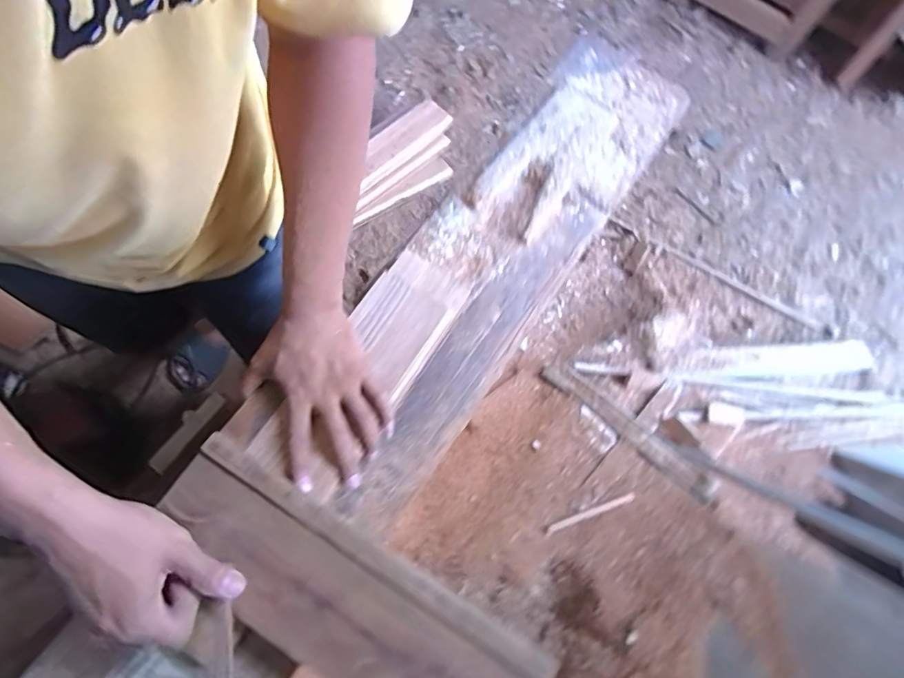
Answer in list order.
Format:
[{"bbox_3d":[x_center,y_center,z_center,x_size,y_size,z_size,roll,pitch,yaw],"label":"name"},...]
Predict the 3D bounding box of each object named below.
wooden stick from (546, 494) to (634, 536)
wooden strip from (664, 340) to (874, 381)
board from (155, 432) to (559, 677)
[{"bbox_3d":[0.267,0.340,0.955,0.188,0.014,0.014,-19,74,-7],"label":"wooden stick"},{"bbox_3d":[0.812,0.056,1.248,0.623,0.027,0.083,-3,72,-15],"label":"wooden strip"},{"bbox_3d":[-0.097,0.244,0.458,0.392,0.019,0.119,36,75,4],"label":"board"}]

